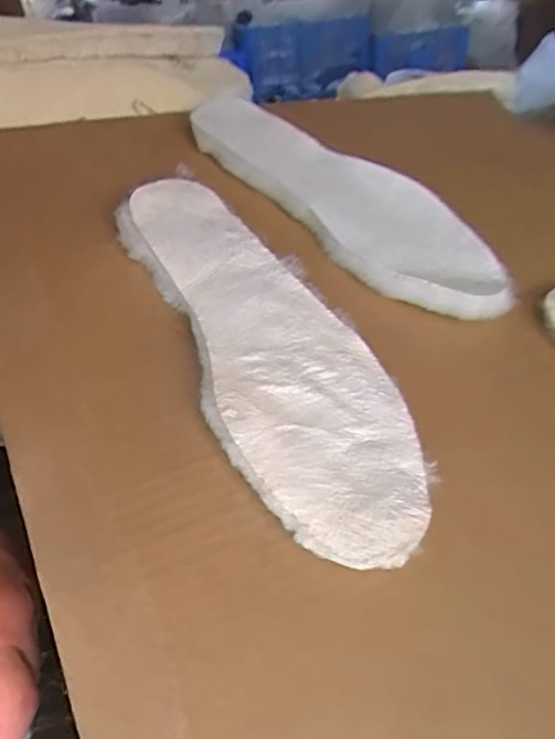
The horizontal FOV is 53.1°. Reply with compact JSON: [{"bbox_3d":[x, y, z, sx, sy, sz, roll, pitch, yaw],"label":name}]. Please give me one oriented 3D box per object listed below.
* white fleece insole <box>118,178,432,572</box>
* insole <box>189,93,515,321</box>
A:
[{"bbox_3d":[-0.009,-0.020,0.319,0.095,0.014,0.277,-21,59,-20],"label":"white fleece insole"},{"bbox_3d":[0.045,-0.134,0.423,0.294,0.031,0.090,41,54,21],"label":"insole"}]

